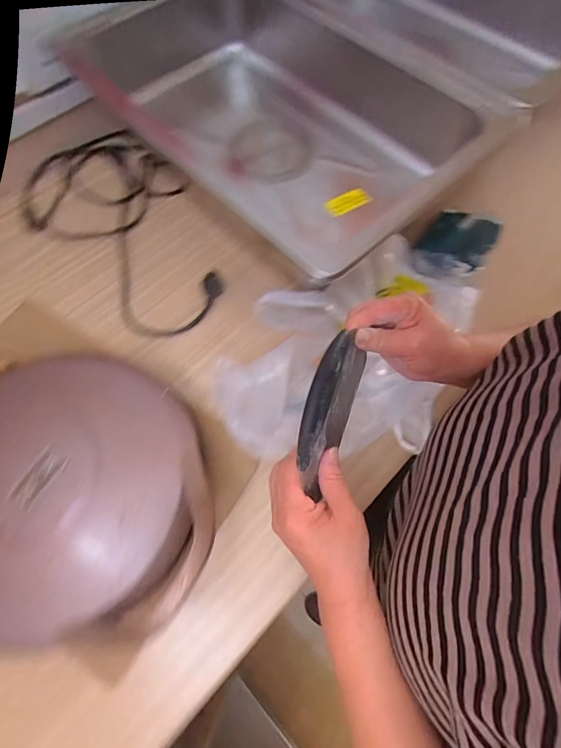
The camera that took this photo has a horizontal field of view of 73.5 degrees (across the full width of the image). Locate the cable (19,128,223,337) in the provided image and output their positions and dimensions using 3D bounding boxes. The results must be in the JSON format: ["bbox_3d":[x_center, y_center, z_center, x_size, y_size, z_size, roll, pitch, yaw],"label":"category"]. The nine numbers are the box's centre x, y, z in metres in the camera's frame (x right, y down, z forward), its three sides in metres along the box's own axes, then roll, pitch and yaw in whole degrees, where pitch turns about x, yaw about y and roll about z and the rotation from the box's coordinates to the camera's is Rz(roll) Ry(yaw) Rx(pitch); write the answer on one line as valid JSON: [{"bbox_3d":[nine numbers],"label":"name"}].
[{"bbox_3d":[-0.249,-0.250,0.610,0.447,0.044,0.241,40,71,19],"label":"cable"}]

